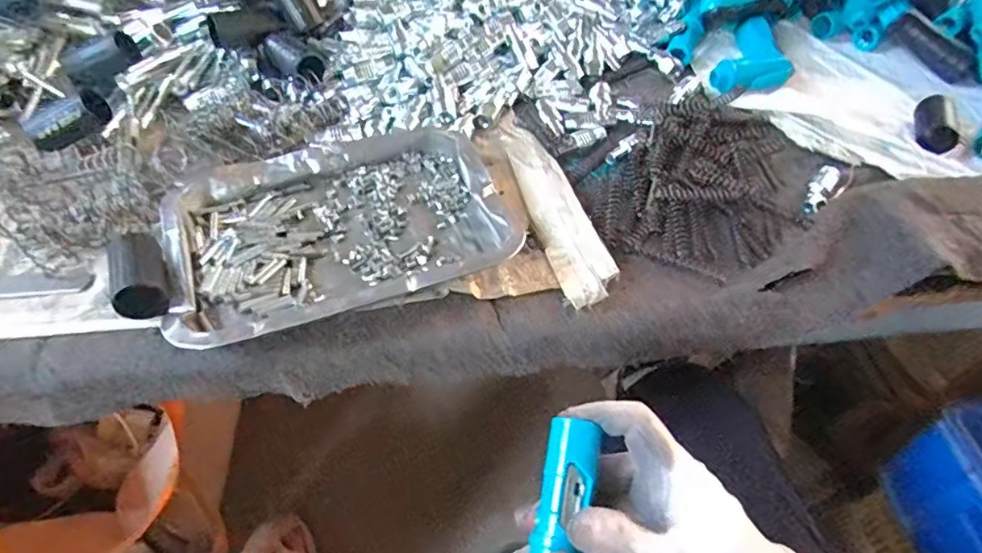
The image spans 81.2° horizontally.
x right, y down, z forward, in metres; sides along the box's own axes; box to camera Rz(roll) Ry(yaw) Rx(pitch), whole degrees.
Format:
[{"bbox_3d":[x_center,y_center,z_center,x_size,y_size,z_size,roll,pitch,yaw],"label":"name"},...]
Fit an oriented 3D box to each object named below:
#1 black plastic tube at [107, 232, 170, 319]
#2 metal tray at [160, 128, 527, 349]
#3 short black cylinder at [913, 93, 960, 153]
[{"bbox_3d":[-0.244,0.001,0.400,0.033,0.027,0.064,-19,53,-17],"label":"black plastic tube"},{"bbox_3d":[-0.116,-0.044,0.445,0.247,0.028,0.184,-18,53,-17],"label":"metal tray"},{"bbox_3d":[0.449,-0.155,0.578,0.037,0.035,0.091,24,53,17],"label":"short black cylinder"}]

